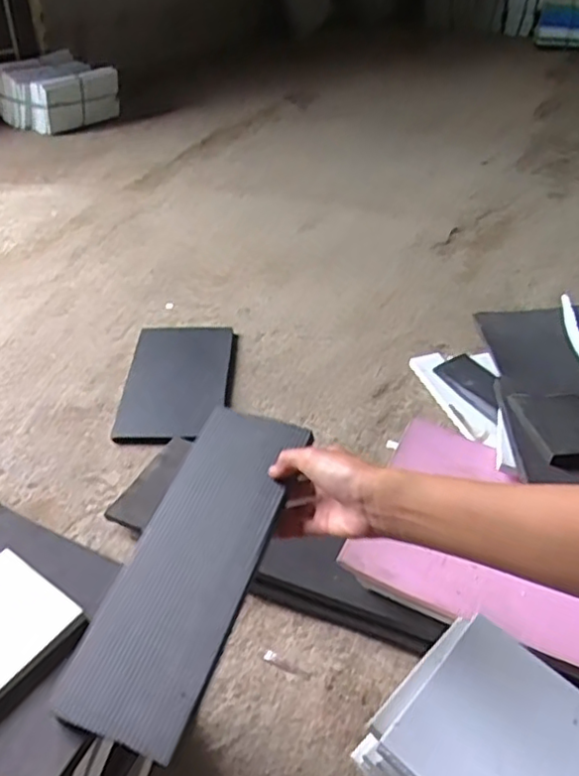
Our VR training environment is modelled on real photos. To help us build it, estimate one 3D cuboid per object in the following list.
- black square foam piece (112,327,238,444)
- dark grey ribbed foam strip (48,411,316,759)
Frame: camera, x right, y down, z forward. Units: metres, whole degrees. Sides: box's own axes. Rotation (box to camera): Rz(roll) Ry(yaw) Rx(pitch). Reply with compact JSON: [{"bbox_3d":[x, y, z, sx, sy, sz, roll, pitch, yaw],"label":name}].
[{"bbox_3d":[-0.166,-0.016,0.973,0.156,0.020,0.289,0,37,0],"label":"black square foam piece"},{"bbox_3d":[-0.071,0.124,0.489,0.097,0.019,0.265,12,51,15],"label":"dark grey ribbed foam strip"}]

